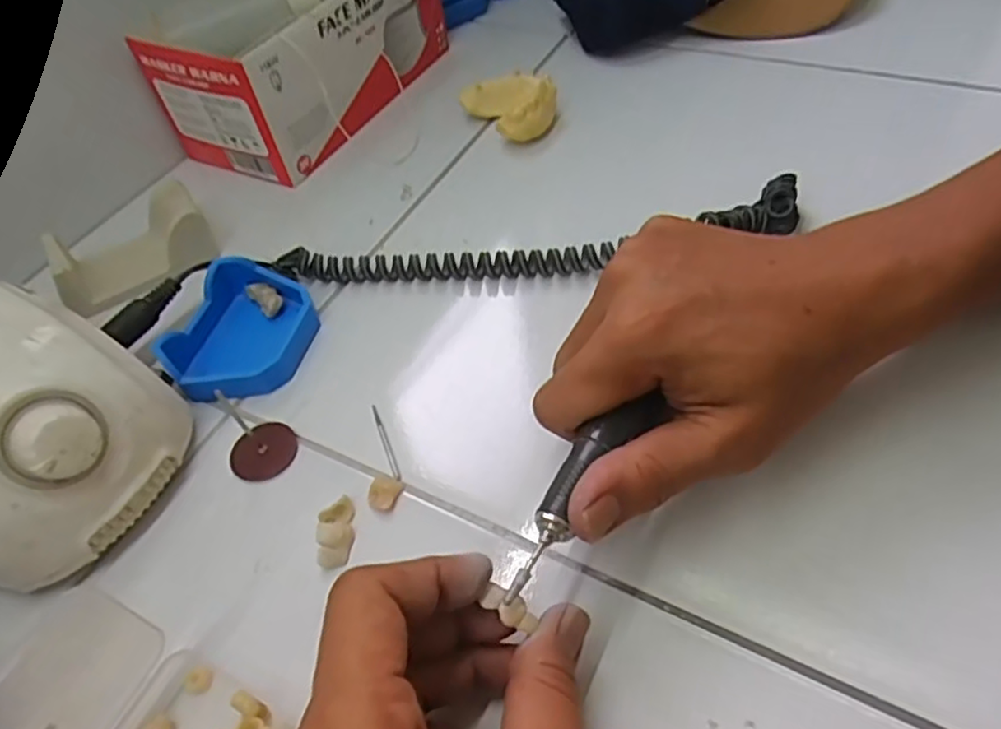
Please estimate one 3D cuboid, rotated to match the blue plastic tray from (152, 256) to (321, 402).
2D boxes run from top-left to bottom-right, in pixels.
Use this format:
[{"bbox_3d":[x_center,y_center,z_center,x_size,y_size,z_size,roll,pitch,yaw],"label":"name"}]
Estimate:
[{"bbox_3d":[-0.130,-0.018,0.340,0.067,0.021,0.083,5,51,12],"label":"blue plastic tray"}]

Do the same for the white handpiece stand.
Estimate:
[{"bbox_3d":[-0.216,-0.067,0.389,0.085,0.033,0.052,-31,53,-17],"label":"white handpiece stand"}]

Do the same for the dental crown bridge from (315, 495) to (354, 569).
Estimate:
[{"bbox_3d":[-0.068,0.069,0.274,0.014,0.010,0.029,-11,50,-1],"label":"dental crown bridge"}]

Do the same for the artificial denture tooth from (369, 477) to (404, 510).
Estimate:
[{"bbox_3d":[-0.050,0.055,0.284,0.013,0.008,0.016,14,54,19],"label":"artificial denture tooth"}]

